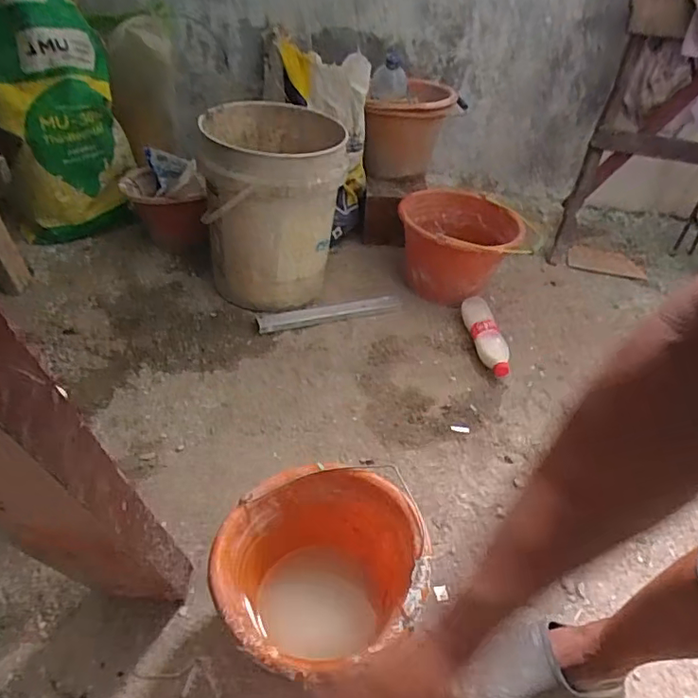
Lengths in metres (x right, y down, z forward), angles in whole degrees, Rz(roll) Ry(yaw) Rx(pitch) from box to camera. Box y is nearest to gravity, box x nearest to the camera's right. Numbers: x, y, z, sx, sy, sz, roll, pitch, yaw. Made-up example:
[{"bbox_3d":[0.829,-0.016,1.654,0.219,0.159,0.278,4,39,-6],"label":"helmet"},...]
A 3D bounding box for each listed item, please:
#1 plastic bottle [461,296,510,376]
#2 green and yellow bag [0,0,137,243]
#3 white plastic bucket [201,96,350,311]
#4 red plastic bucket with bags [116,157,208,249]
[{"bbox_3d":[0.298,-0.027,1.219,0.058,0.065,0.220,0,40,-8],"label":"plastic bottle"},{"bbox_3d":[-0.671,-0.512,1.288,0.275,0.515,0.092,-26,50,-33],"label":"green and yellow bag"},{"bbox_3d":[-0.161,-0.298,1.226,0.287,0.371,0.310,4,40,-3],"label":"white plastic bucket"},{"bbox_3d":[-0.457,-0.352,1.395,0.190,0.177,0.226,-2,39,-13],"label":"red plastic bucket with bags"}]

